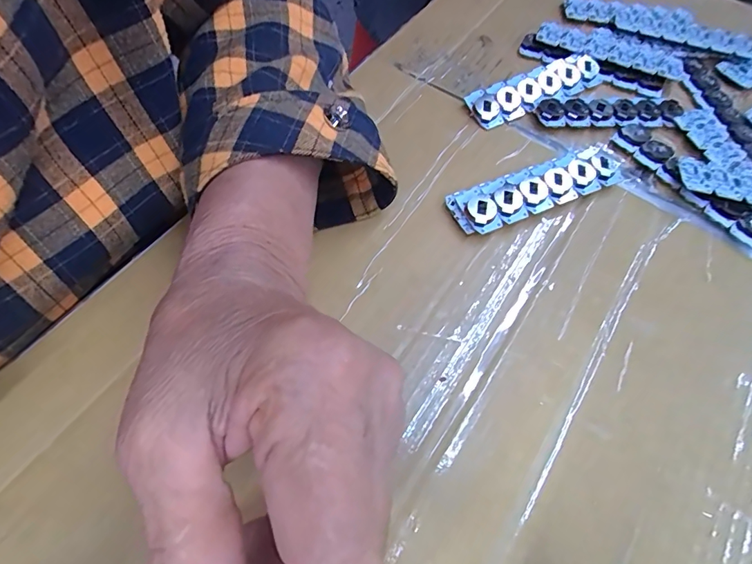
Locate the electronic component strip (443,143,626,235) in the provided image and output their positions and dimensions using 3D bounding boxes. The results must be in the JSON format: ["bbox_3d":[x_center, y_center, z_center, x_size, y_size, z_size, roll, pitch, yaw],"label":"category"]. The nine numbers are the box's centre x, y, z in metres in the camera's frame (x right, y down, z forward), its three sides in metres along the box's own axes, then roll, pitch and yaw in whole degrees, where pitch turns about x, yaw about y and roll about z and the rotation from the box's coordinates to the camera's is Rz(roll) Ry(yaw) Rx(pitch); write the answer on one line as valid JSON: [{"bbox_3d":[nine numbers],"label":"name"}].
[{"bbox_3d":[0.101,-0.058,0.270,0.119,0.013,0.031,-22,65,-14],"label":"electronic component strip"}]

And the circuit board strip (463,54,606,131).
[{"bbox_3d":[0.114,-0.137,0.311,0.108,0.012,0.030,-24,66,-15],"label":"circuit board strip"}]

